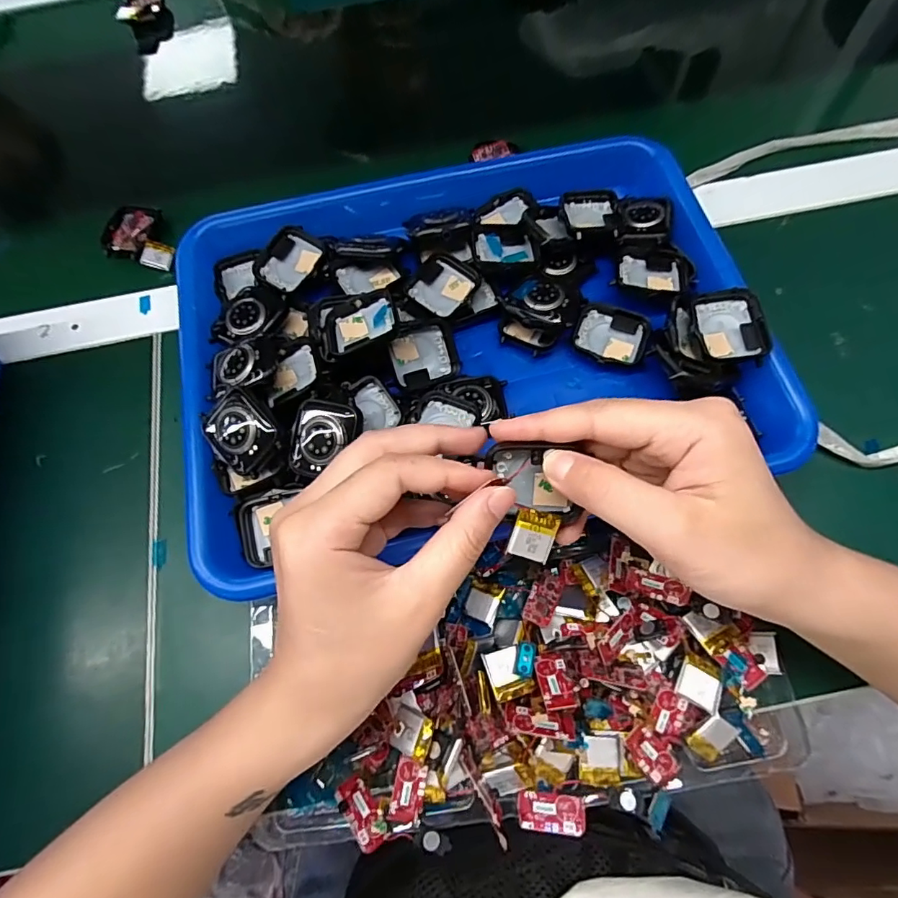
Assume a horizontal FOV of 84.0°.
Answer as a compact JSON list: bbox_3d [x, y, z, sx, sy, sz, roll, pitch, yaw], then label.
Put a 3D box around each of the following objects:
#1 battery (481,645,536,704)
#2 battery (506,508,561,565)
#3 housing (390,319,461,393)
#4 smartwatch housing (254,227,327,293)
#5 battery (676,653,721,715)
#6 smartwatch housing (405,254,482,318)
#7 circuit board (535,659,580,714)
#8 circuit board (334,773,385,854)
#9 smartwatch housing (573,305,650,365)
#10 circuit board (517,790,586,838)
[{"bbox_3d":[0.027,0.102,0.227,0.019,0.005,0.021,-18,69,-4],"label":"battery"},{"bbox_3d":[0.035,0.036,0.209,0.018,0.004,0.021,18,94,-10],"label":"battery"},{"bbox_3d":[-0.014,-0.056,0.290,0.040,0.011,0.036,-18,97,-18],"label":"housing"},{"bbox_3d":[-0.100,-0.119,0.316,0.036,0.011,0.042,35,74,15],"label":"smartwatch housing"},{"bbox_3d":[0.117,0.109,0.234,0.018,0.005,0.022,23,71,11],"label":"battery"},{"bbox_3d":[-0.003,-0.101,0.308,0.036,0.012,0.041,30,77,-6],"label":"smartwatch housing"},{"bbox_3d":[0.047,0.103,0.219,0.015,0.026,0.004,-4,113,-2],"label":"circuit board"},{"bbox_3d":[-0.039,0.164,0.224,0.015,0.004,0.028,-11,50,-46],"label":"circuit board"},{"bbox_3d":[0.097,-0.068,0.299,0.042,0.010,0.035,17,70,9],"label":"smartwatch housing"},{"bbox_3d":[0.046,0.162,0.223,0.029,0.004,0.015,-4,44,15],"label":"circuit board"}]

